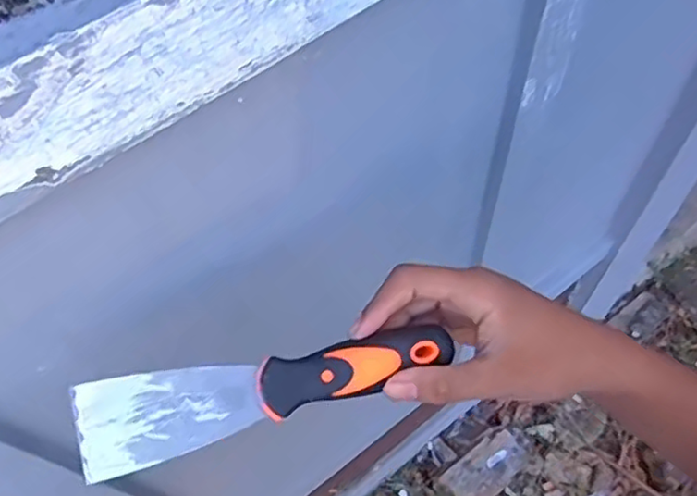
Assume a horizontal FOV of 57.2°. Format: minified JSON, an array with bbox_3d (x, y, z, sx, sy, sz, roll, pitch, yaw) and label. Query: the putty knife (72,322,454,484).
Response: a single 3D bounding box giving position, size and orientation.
[{"bbox_3d":[-0.042,0.076,0.351,0.203,0.022,0.042,-13,61,-9],"label":"putty knife"}]

